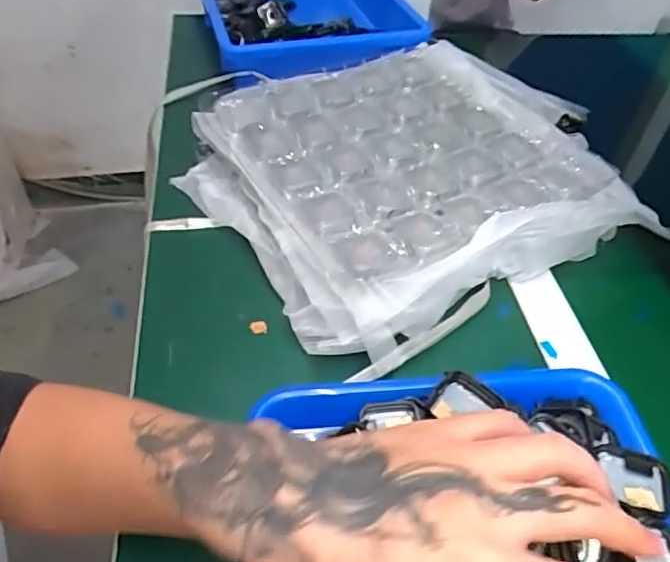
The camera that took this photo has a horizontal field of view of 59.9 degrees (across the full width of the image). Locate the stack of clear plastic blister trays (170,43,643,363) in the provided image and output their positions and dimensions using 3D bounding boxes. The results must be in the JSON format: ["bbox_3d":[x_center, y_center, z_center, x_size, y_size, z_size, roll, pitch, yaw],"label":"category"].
[{"bbox_3d":[0.067,-0.111,0.546,0.361,0.058,0.329,-22,51,-22],"label":"stack of clear plastic blister trays"}]

